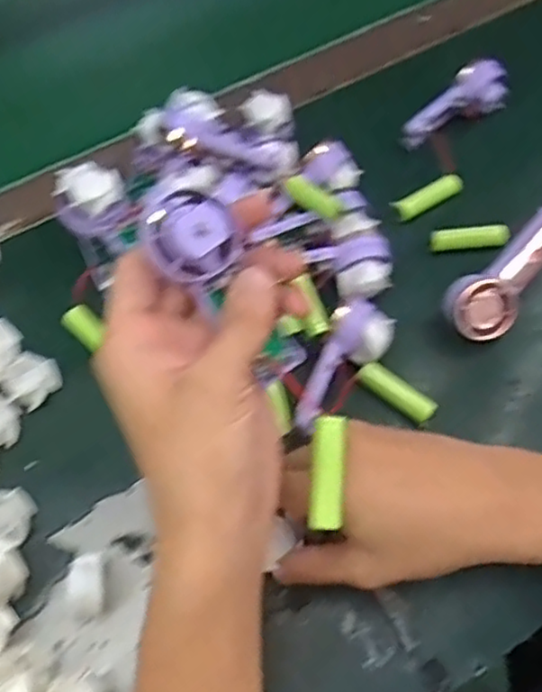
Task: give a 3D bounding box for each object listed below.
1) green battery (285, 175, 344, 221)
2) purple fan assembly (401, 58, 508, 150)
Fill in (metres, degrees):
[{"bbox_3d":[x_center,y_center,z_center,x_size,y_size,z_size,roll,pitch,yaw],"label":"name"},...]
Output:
[{"bbox_3d":[0.029,-0.099,0.463,0.017,0.014,0.051,-36,52,-17],"label":"green battery"},{"bbox_3d":[0.143,-0.183,0.530,0.091,0.025,0.037,-35,65,0],"label":"purple fan assembly"}]

